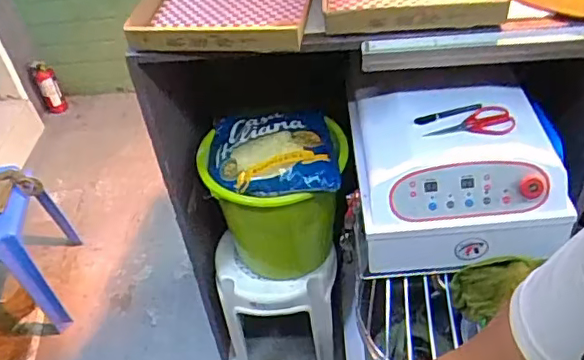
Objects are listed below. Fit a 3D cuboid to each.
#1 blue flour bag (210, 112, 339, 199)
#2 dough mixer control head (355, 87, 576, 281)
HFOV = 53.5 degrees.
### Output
[{"bbox_3d":[-0.043,-0.066,1.294,0.318,0.057,0.241,-9,42,-2],"label":"blue flour bag"},{"bbox_3d":[0.310,-0.033,1.126,0.361,0.229,0.321,-5,42,3],"label":"dough mixer control head"}]

